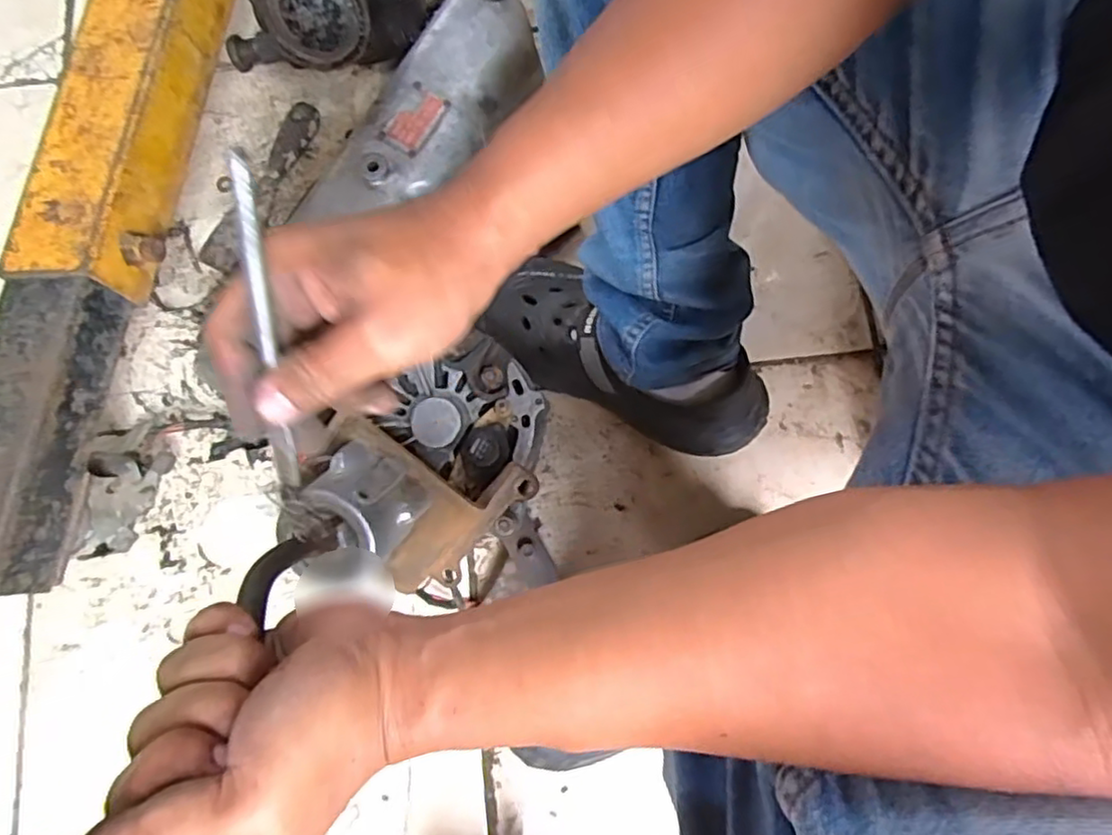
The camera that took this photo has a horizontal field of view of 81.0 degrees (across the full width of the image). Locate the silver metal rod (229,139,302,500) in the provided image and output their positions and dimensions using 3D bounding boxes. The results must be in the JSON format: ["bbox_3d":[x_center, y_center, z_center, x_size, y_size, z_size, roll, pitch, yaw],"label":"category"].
[{"bbox_3d":[-0.114,-0.026,0.255,0.011,0.149,0.004,7,34,0],"label":"silver metal rod"}]

